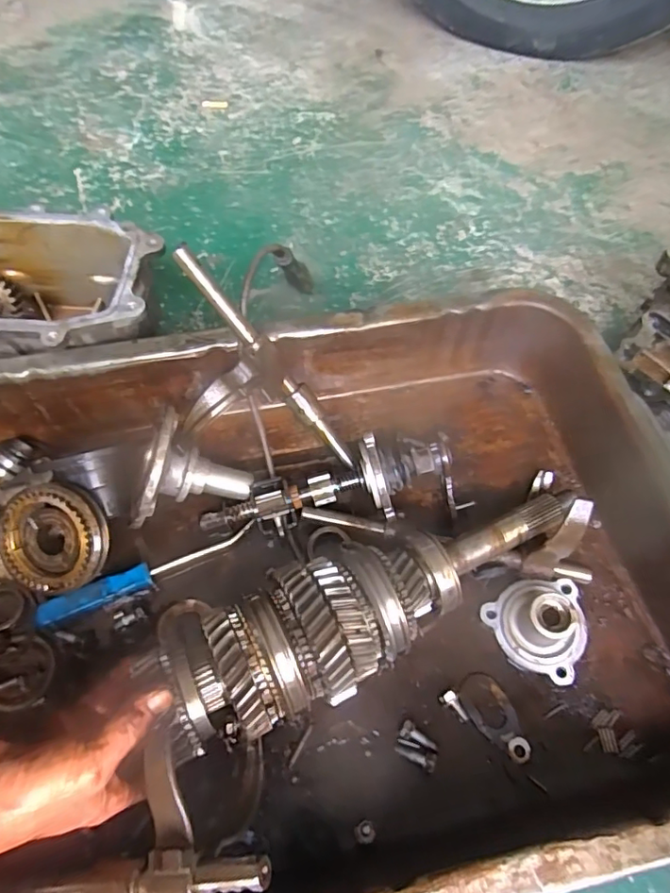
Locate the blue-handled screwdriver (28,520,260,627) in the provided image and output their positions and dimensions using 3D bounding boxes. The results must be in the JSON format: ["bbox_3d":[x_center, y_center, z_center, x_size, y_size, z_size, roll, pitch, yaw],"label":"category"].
[{"bbox_3d":[-0.163,0.112,0.476,0.189,0.017,0.020,-22,65,-13],"label":"blue-handled screwdriver"}]

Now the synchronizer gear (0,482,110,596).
[{"bbox_3d":[-0.239,0.077,0.459,0.094,0.028,0.091,-42,87,10],"label":"synchronizer gear"}]

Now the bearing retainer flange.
[{"bbox_3d":[0.178,0.144,0.437,0.079,0.063,0.081,-25,66,-14],"label":"bearing retainer flange"}]

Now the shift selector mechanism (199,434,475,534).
[{"bbox_3d":[-0.003,0.029,0.491,0.243,0.067,0.083,-6,62,-5],"label":"shift selector mechanism"}]

